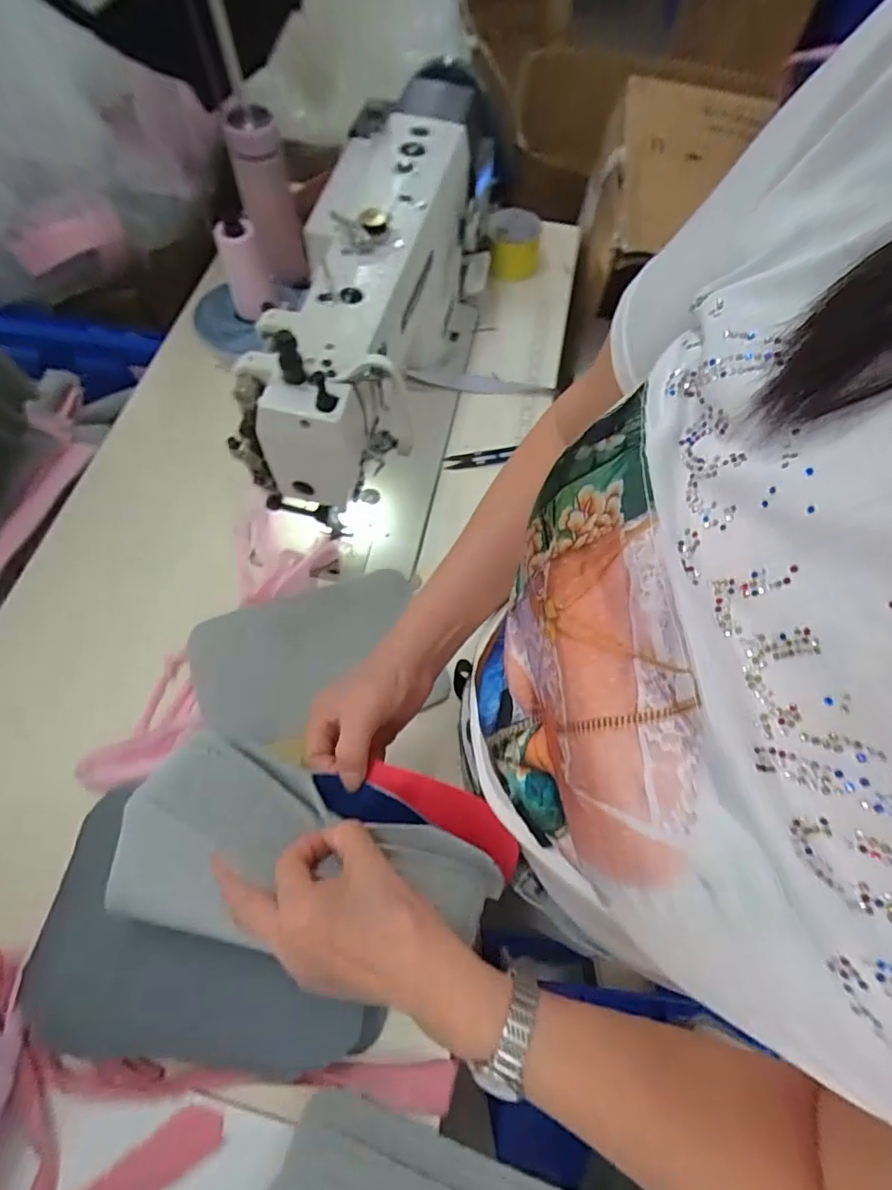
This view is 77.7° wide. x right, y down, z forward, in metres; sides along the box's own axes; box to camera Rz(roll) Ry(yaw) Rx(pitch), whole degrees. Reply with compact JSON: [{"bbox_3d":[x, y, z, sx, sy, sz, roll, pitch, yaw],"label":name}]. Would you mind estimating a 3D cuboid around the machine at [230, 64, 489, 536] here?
[{"bbox_3d":[-0.070,-0.337,0.601,0.158,0.256,0.536,16,52,4],"label":"machine"}]

